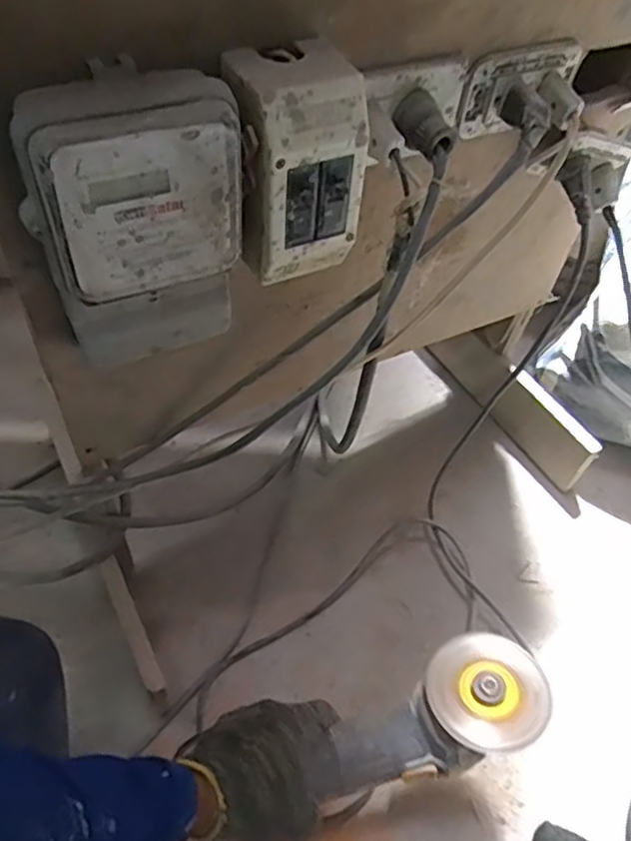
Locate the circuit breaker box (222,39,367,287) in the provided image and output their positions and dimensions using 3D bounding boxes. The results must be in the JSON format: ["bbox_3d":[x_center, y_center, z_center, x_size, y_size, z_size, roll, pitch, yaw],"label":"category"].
[{"bbox_3d":[-0.015,-0.161,0.412,0.080,0.134,0.066,-20,56,-15],"label":"circuit breaker box"}]

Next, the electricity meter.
[{"bbox_3d":[-0.108,-0.110,0.403,0.125,0.194,0.058,-25,57,-18],"label":"electricity meter"}]

